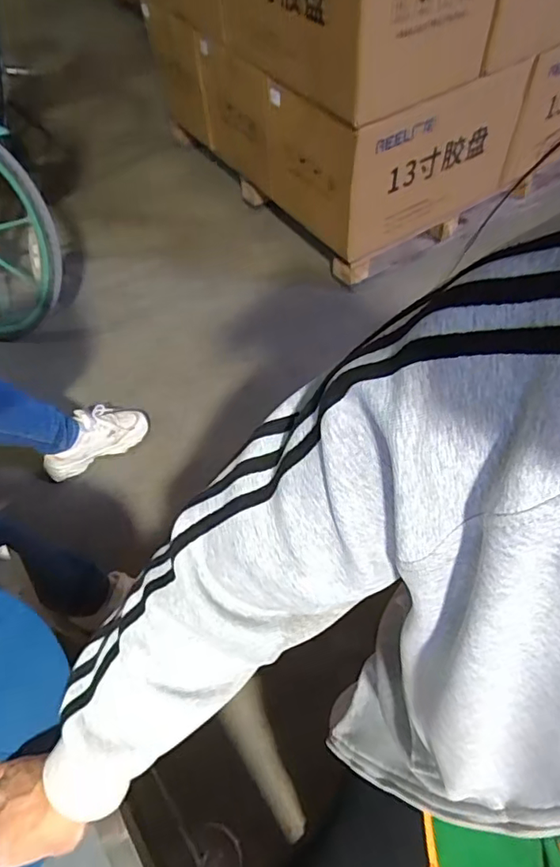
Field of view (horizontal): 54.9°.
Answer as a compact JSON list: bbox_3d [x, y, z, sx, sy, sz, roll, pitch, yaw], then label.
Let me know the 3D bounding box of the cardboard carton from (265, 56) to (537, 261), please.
[{"bbox_3d":[0.306,-0.819,1.492,0.591,0.340,0.395,-32,59,-17],"label":"cardboard carton"}]

